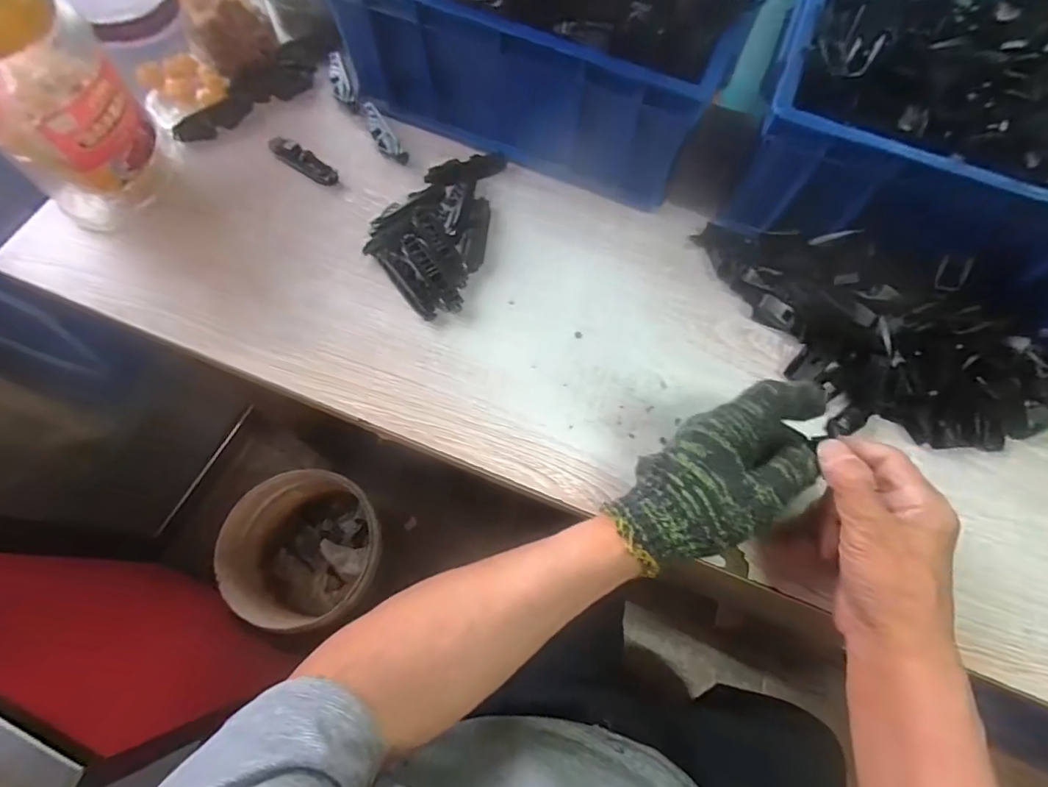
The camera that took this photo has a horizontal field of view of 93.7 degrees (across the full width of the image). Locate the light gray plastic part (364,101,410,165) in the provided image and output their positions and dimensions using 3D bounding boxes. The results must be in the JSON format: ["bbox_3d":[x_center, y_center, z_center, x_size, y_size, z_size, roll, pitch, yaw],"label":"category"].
[{"bbox_3d":[-0.140,-0.256,0.479,0.019,0.008,0.079,-30,74,-12],"label":"light gray plastic part"}]

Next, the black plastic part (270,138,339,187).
[{"bbox_3d":[-0.209,-0.222,0.465,0.068,0.020,0.019,33,71,10],"label":"black plastic part"}]

